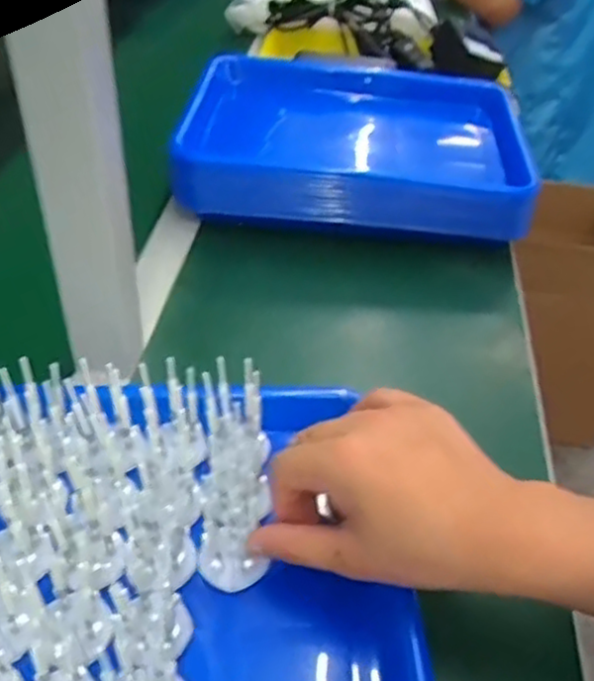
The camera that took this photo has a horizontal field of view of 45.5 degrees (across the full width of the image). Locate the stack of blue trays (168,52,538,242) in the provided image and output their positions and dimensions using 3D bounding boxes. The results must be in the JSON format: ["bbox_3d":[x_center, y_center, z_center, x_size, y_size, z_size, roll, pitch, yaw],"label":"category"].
[{"bbox_3d":[0.060,-0.198,0.718,0.324,0.069,0.250,7,42,4],"label":"stack of blue trays"}]

